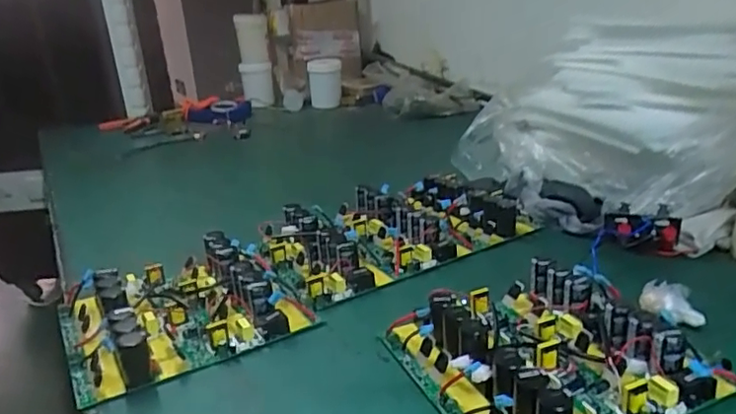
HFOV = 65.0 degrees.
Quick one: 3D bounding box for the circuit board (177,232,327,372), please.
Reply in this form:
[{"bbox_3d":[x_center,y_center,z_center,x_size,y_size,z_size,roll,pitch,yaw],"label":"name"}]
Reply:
[{"bbox_3d":[-0.182,0.105,0.749,0.169,0.055,0.237,-13,23,-21],"label":"circuit board"}]

